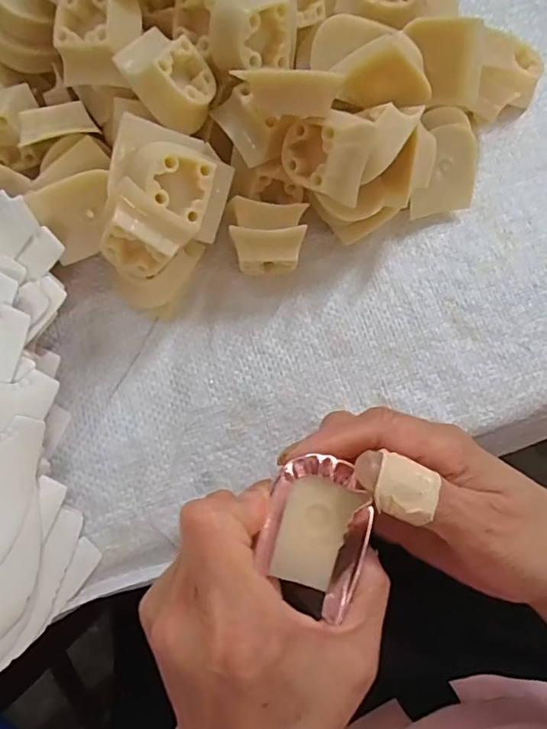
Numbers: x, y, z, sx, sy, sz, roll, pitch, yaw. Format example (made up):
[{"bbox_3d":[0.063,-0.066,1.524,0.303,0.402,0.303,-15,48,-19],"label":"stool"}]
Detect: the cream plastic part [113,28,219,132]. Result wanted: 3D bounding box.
[{"bbox_3d":[-0.048,-0.137,0.252,0.044,0.016,0.036,38,55,-27],"label":"cream plastic part"}]

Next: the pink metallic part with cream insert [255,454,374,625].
[{"bbox_3d":[0.016,0.062,0.193,0.036,0.010,0.053,13,74,4],"label":"pink metallic part with cream insert"}]

